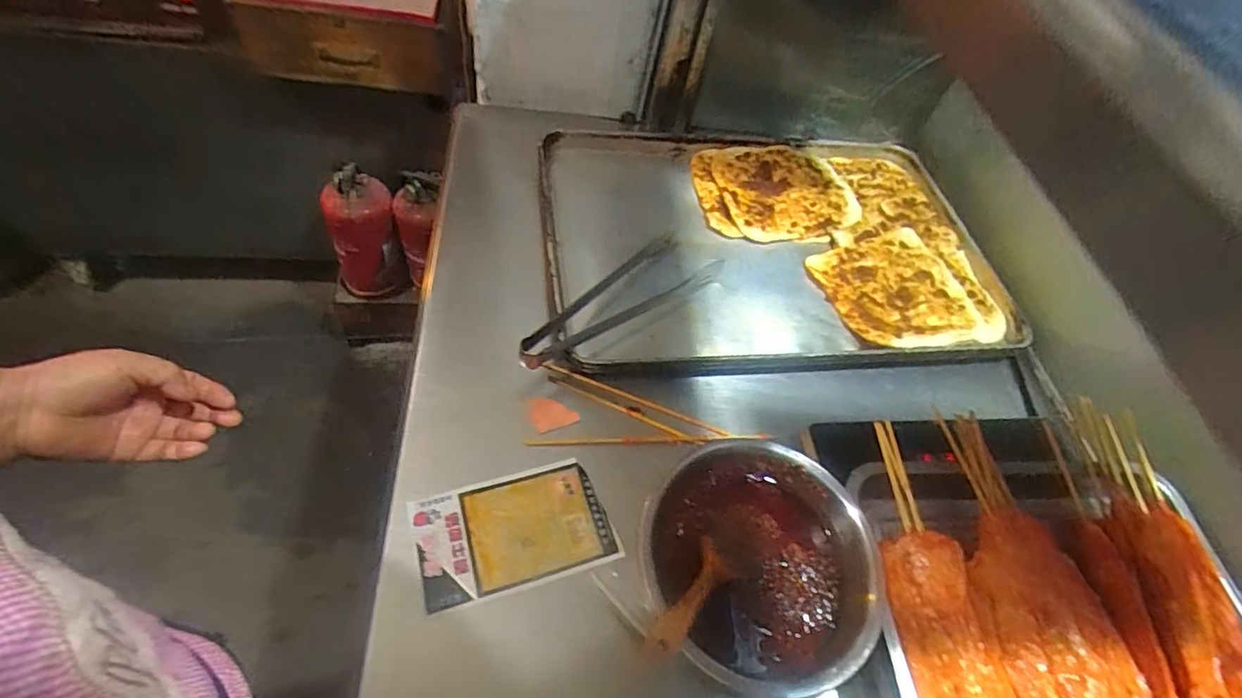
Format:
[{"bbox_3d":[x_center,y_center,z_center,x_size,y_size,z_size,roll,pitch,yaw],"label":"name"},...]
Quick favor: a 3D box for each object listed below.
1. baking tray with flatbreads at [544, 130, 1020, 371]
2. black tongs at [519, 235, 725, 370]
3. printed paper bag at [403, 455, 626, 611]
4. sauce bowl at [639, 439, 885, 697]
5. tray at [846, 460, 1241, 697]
[{"bbox_3d":[0.199,-0.162,0.767,0.615,0.036,0.420,-1,56,-13],"label":"baking tray with flatbreads"},{"bbox_3d":[-0.002,-0.062,0.657,0.297,0.053,0.084,-31,66,-27],"label":"black tongs"},{"bbox_3d":[-0.097,0.166,0.516,0.168,0.013,0.100,-14,56,-16],"label":"printed paper bag"},{"bbox_3d":[0.113,0.175,0.473,0.179,0.093,0.189,6,55,-8],"label":"sauce bowl"},{"bbox_3d":[0.376,0.221,0.493,0.324,0.062,0.255,3,55,-10],"label":"tray"}]

